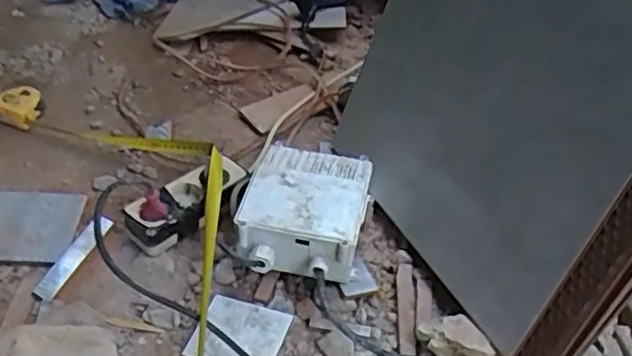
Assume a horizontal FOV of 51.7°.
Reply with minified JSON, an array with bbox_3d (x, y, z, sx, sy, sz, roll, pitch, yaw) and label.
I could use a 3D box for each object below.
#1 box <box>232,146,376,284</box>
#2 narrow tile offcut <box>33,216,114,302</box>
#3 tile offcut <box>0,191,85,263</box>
[{"bbox_3d":[-0.011,0.041,0.751,0.134,0.076,0.174,8,40,6],"label":"box"},{"bbox_3d":[-0.278,0.090,0.753,0.026,0.008,0.129,23,44,4],"label":"narrow tile offcut"},{"bbox_3d":[-0.348,0.056,0.786,0.115,0.008,0.110,1,40,-4],"label":"tile offcut"}]

